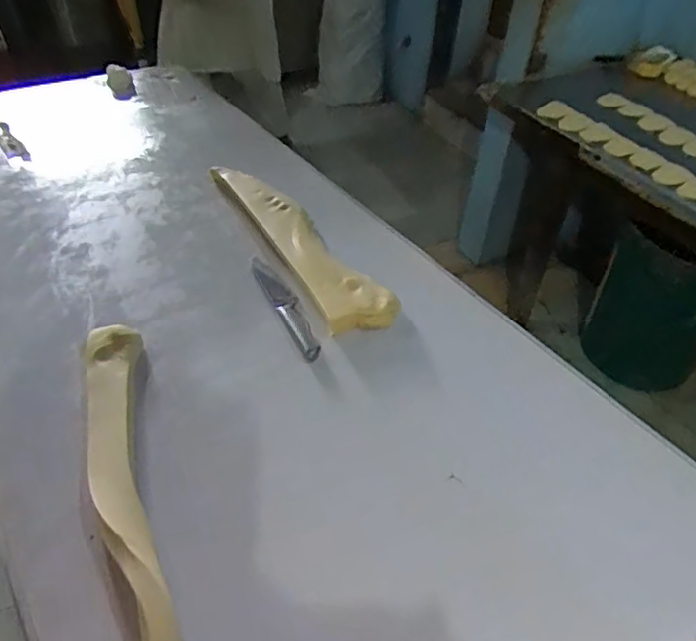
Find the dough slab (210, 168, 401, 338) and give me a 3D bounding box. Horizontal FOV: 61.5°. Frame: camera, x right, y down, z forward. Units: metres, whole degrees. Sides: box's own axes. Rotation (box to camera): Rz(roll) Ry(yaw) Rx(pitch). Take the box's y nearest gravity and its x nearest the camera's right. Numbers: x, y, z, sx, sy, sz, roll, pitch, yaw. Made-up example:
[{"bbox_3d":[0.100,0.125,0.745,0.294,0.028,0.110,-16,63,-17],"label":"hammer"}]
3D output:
[{"bbox_3d":[-0.110,-0.162,1.107,0.125,0.065,0.571,-22,50,-25],"label":"dough slab"}]

